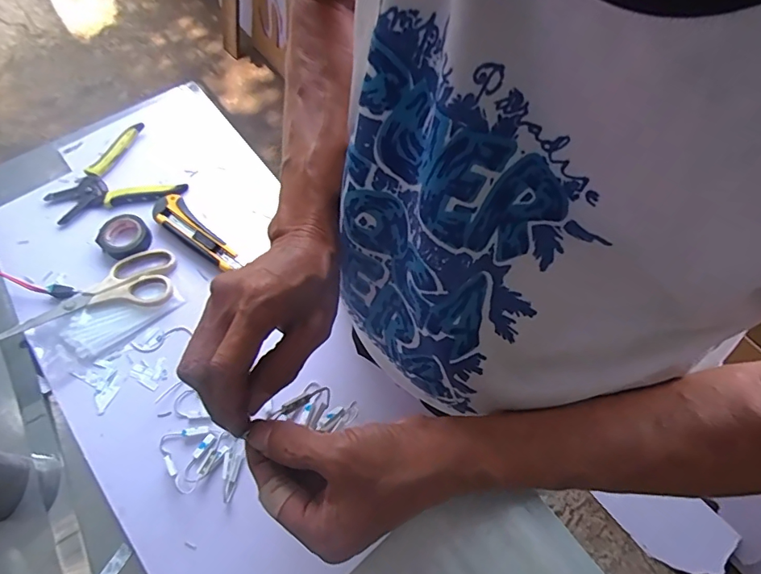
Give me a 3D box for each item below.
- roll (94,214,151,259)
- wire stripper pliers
[{"bbox_3d":[-0.317,-0.064,0.578,0.059,0.020,0.053,32,67,17],"label":"roll"},{"bbox_3d":[-0.355,-0.137,0.621,0.151,0.012,0.141,-34,66,-15],"label":"wire stripper pliers"}]

